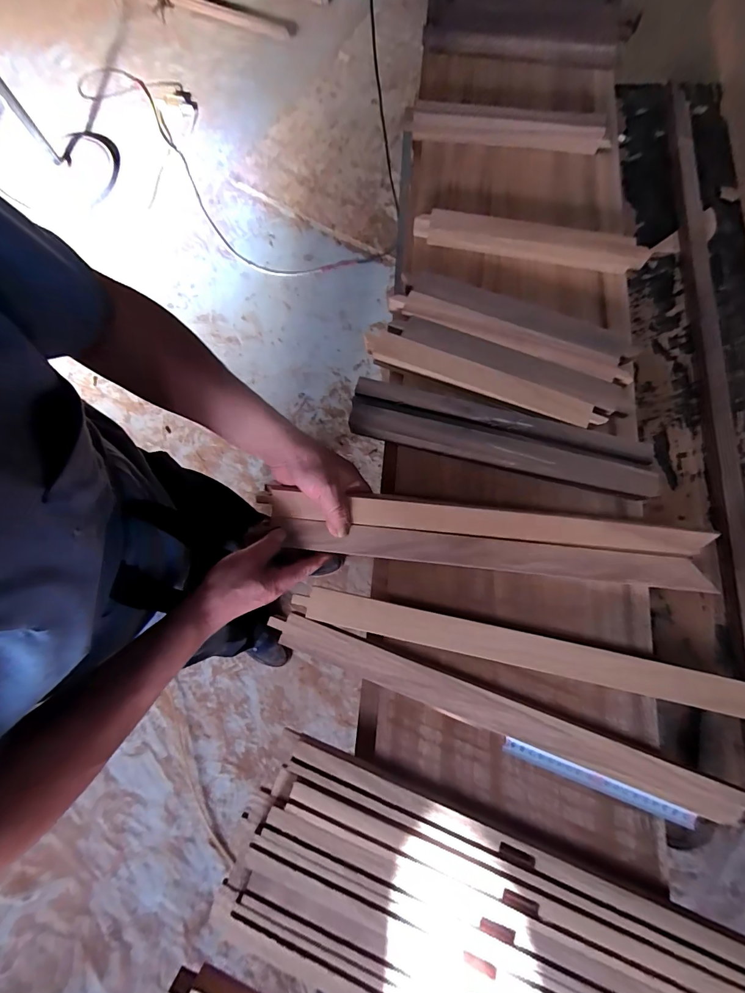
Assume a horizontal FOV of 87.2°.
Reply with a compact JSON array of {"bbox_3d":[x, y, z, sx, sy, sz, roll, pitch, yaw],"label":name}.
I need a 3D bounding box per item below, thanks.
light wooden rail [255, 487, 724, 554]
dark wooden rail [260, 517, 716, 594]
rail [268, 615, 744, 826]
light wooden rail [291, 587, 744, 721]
[{"bbox_3d":[0.116,0.028,0.441,0.481,0.013,0.038,5,76,3],"label":"light wooden rail"},{"bbox_3d":[0.126,0.064,0.440,0.459,0.013,0.034,5,76,4],"label":"dark wooden rail"},{"bbox_3d":[0.123,0.230,0.412,0.486,0.031,0.043,19,79,7],"label":"rail"},{"bbox_3d":[0.158,0.165,0.424,0.498,0.034,0.039,11,77,5],"label":"light wooden rail"}]

